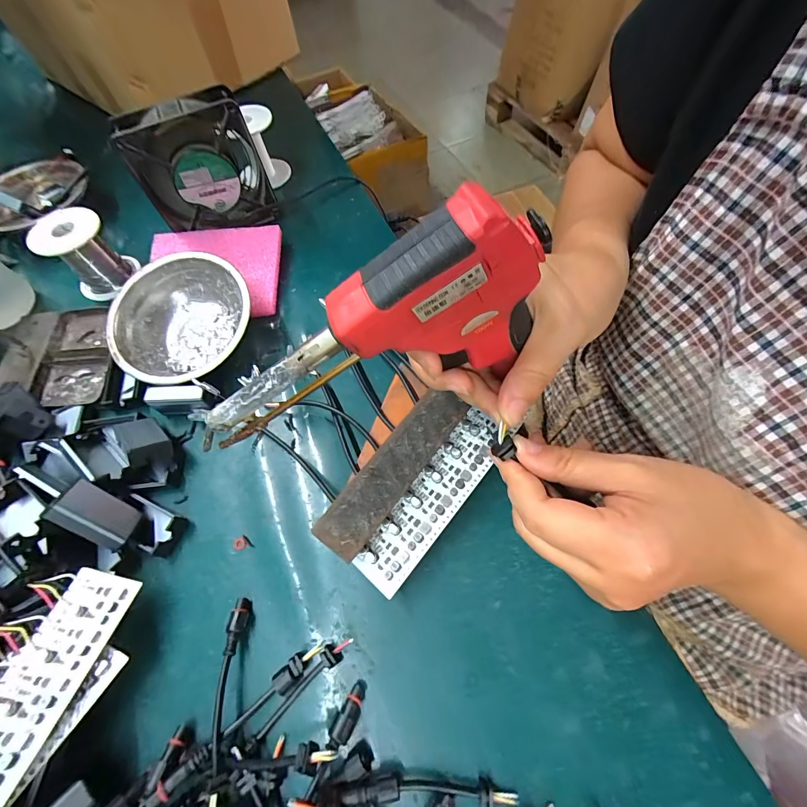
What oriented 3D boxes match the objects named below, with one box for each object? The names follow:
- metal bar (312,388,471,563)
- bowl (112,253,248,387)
[{"bbox_3d":[-0.005,0.042,0.252,0.033,0.004,0.133,42,72,-3],"label":"metal bar"},{"bbox_3d":[-0.205,-0.075,0.340,0.113,0.049,0.124,21,67,11],"label":"bowl"}]

